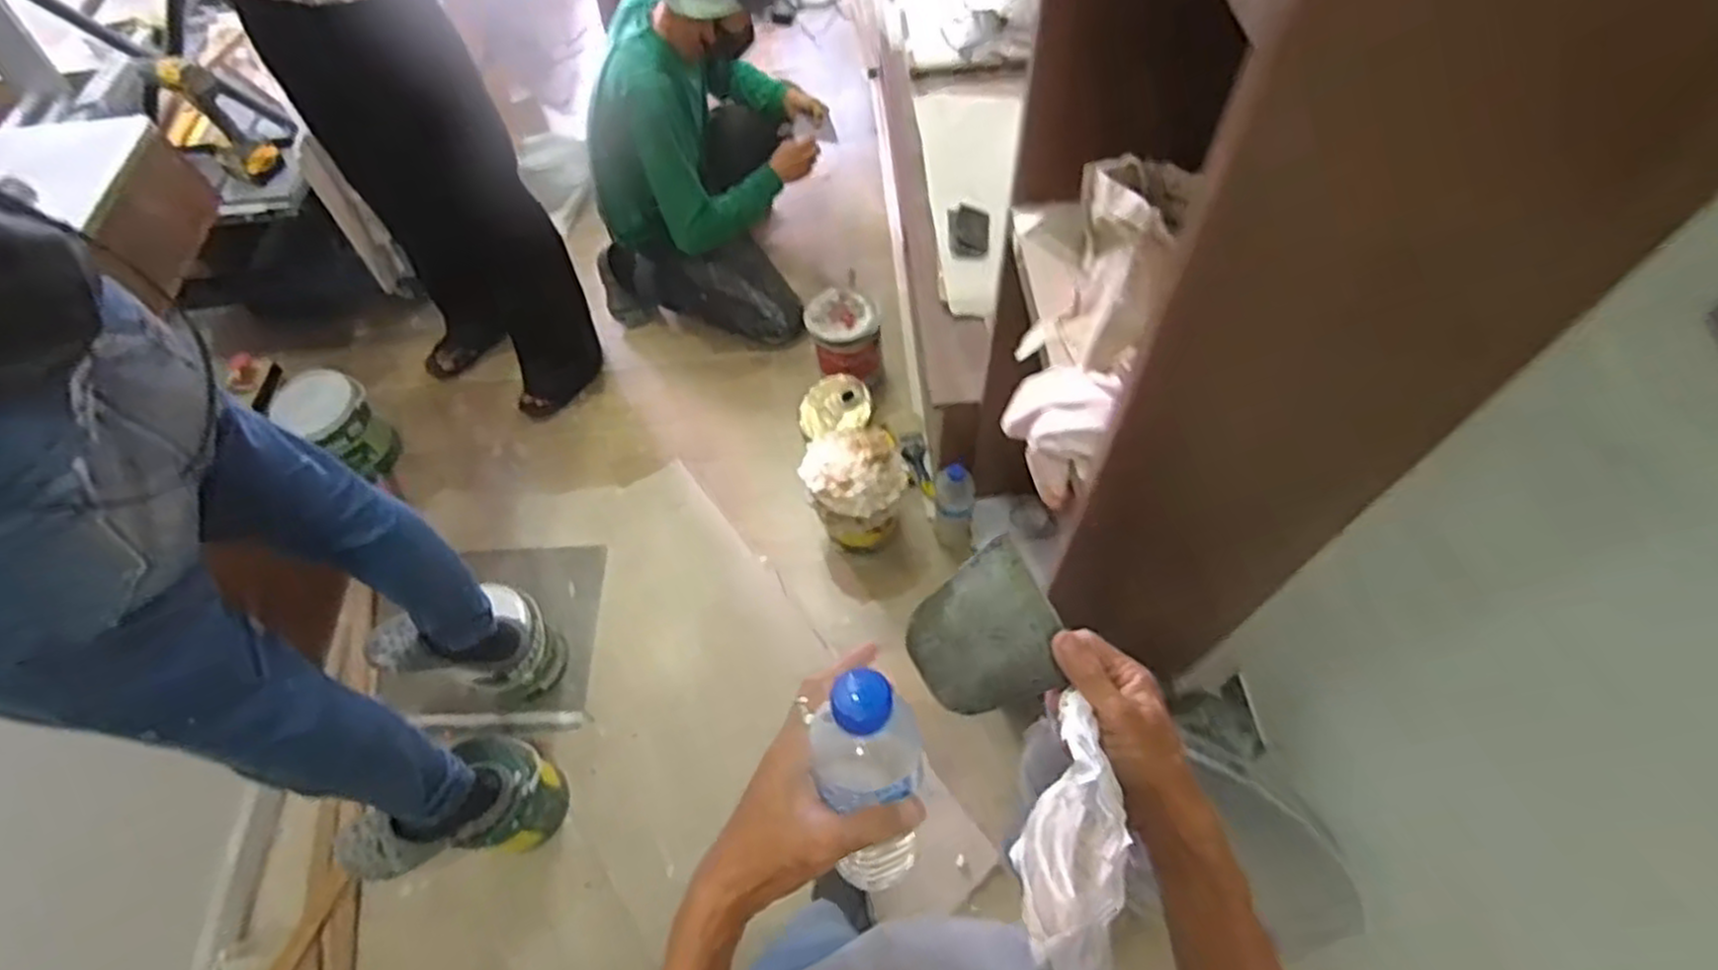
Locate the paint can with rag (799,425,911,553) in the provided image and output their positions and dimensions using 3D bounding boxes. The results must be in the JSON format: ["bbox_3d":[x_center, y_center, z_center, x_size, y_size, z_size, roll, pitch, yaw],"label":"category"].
[{"bbox_3d":[-0.004,0.025,1.537,0.184,0.237,0.190,-2,61,3],"label":"paint can with rag"}]

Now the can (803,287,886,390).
[{"bbox_3d":[-0.027,-0.313,1.731,0.161,0.190,0.162,-2,61,3],"label":"can"}]

